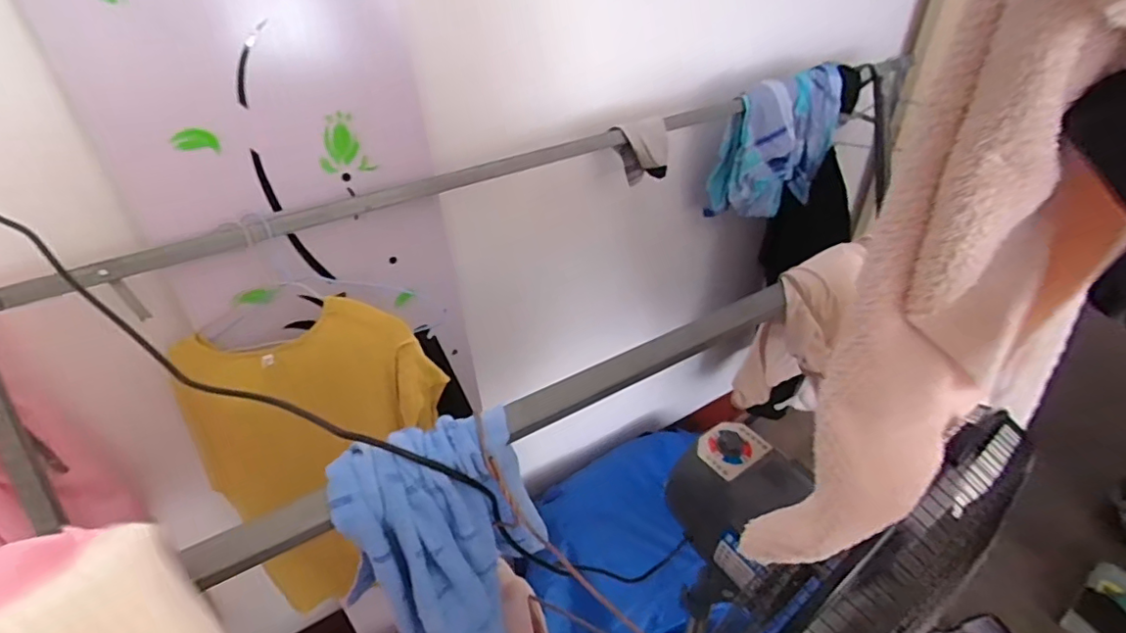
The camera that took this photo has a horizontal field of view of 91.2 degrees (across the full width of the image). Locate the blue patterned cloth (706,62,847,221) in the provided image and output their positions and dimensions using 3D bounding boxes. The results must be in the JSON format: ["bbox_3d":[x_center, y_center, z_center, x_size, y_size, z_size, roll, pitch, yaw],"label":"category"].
[{"bbox_3d":[0.470,-0.371,1.208,0.260,0.277,0.118,-21,41,-24],"label":"blue patterned cloth"}]

